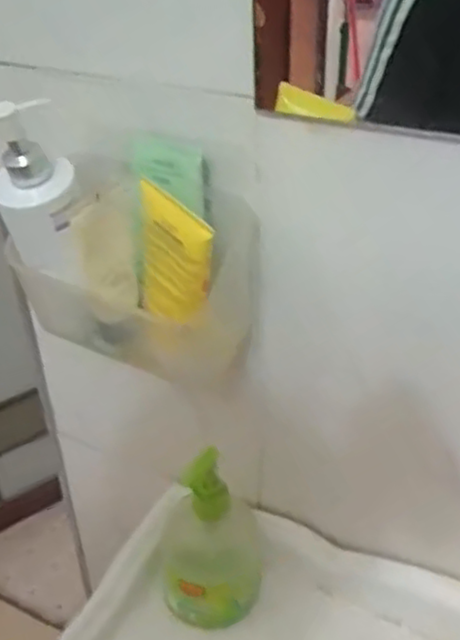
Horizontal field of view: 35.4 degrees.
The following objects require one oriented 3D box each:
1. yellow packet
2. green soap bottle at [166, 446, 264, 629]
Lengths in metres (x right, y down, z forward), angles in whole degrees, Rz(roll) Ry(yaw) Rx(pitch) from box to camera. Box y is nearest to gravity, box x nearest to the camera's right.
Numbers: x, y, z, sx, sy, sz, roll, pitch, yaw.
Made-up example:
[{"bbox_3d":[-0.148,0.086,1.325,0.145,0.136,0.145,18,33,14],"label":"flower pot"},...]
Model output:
[{"bbox_3d":[-0.034,-0.032,0.438,0.047,0.099,0.013,21,47,17],"label":"yellow packet"},{"bbox_3d":[-0.017,0.179,0.613,0.086,0.163,0.089,-6,34,-5],"label":"green soap bottle"}]

